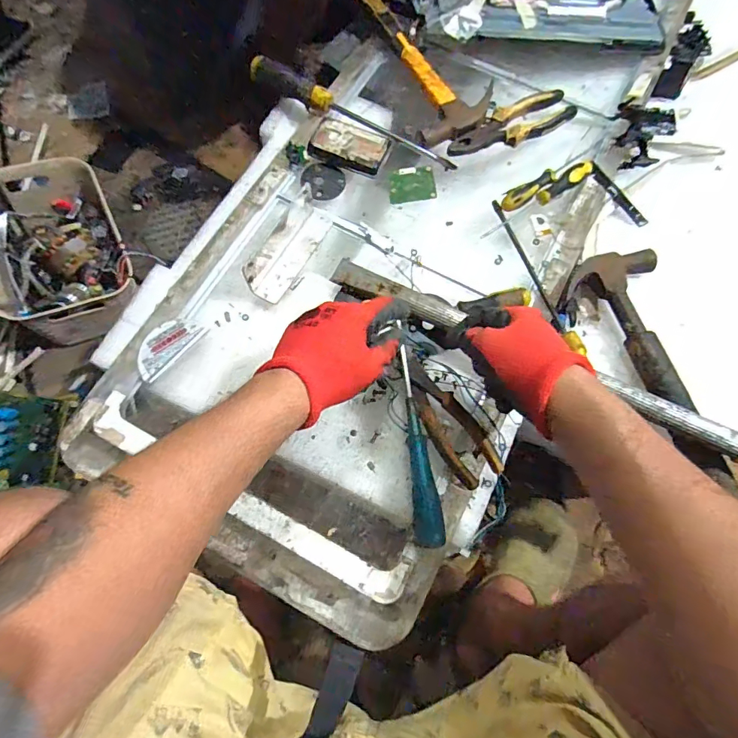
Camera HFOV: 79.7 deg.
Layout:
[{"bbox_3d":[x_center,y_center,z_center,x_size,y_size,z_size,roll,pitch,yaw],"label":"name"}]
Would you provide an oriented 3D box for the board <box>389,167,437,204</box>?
[{"bbox_3d":[0.054,-0.236,0.564,0.058,0.009,0.045,-8,72,-3],"label":"board"}]

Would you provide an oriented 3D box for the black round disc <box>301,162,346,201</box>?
[{"bbox_3d":[-0.060,-0.239,0.565,0.055,0.008,0.054,0,72,-1],"label":"black round disc"}]

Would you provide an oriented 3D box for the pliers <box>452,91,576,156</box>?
[{"bbox_3d":[0.188,-0.322,0.591,0.182,0.023,0.054,-27,74,-9],"label":"pliers"}]

